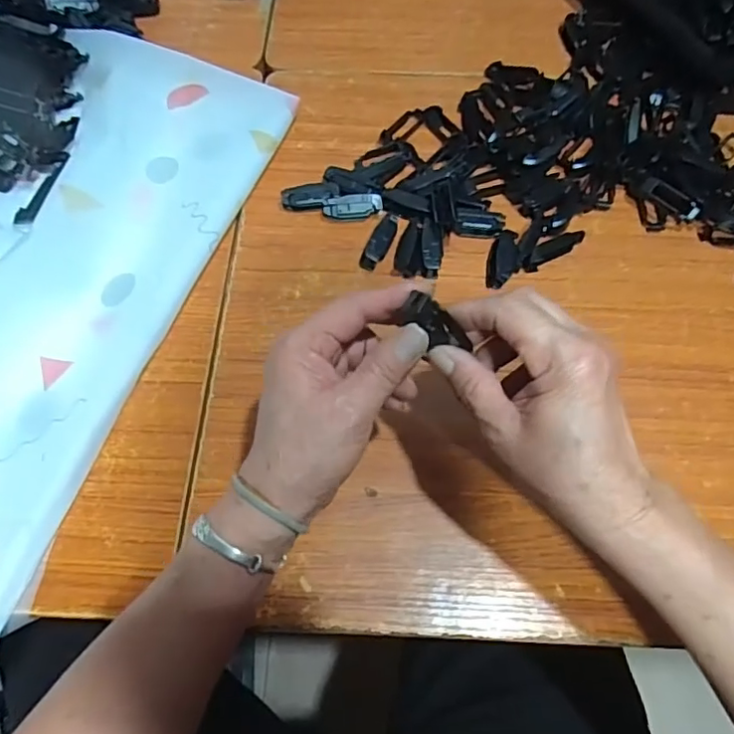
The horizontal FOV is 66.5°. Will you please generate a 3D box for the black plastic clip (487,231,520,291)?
[{"bbox_3d":[0.111,-0.089,0.452,0.023,0.020,0.054,16,66,7],"label":"black plastic clip"}]

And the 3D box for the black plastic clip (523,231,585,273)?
[{"bbox_3d":[0.151,-0.098,0.459,0.061,0.010,0.016,-30,69,-13],"label":"black plastic clip"}]

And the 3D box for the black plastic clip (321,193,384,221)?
[{"bbox_3d":[-0.012,-0.135,0.473,0.049,0.015,0.015,-7,65,-3],"label":"black plastic clip"}]

